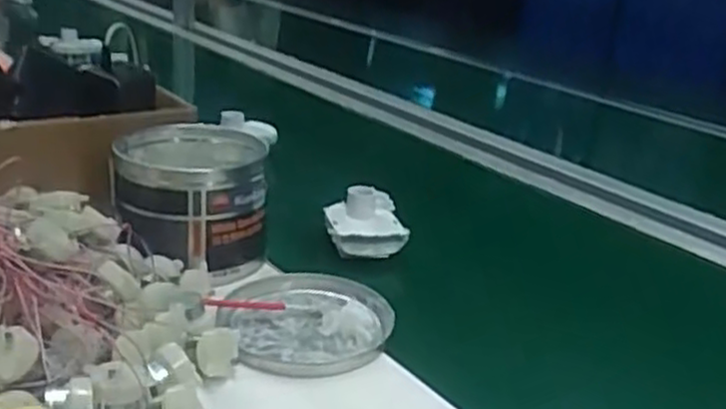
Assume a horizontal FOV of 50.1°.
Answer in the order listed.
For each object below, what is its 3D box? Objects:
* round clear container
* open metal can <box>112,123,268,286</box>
[{"bbox_3d":[-0.043,0.086,0.592,0.127,0.012,0.127,4,21,-1],"label":"round clear container"},{"bbox_3d":[-0.149,-0.001,0.679,0.125,0.095,0.139,-2,22,-16],"label":"open metal can"}]

